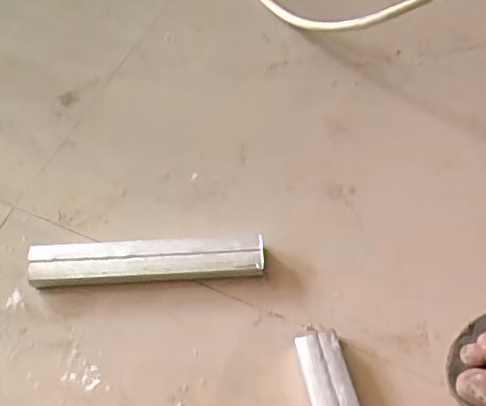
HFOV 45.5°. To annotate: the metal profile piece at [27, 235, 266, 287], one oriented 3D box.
[{"bbox_3d":[-0.086,0.052,0.523,0.206,0.019,0.041,-3,59,0],"label":"metal profile piece"}]

